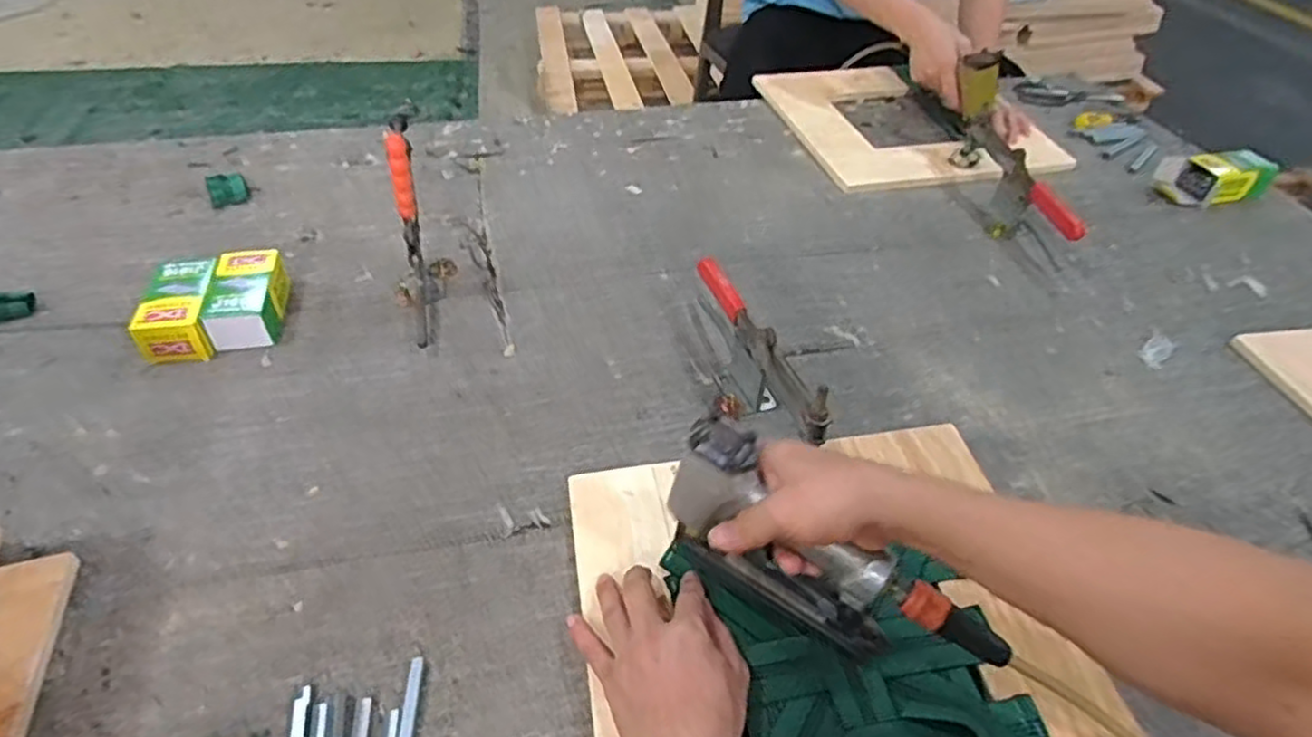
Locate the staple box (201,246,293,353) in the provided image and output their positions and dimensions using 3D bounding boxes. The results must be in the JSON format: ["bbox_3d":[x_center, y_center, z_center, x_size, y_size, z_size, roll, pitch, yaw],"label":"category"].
[{"bbox_3d":[-0.469,-0.079,0.823,0.071,0.054,0.133,-8,46,-11],"label":"staple box"}]

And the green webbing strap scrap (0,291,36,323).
[{"bbox_3d":[-0.743,-0.074,0.810,0.054,0.026,0.028,-31,54,-30],"label":"green webbing strap scrap"}]

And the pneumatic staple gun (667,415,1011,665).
[{"bbox_3d":[0.129,0.138,0.525,0.247,0.136,0.047,24,49,19],"label":"pneumatic staple gun"}]

